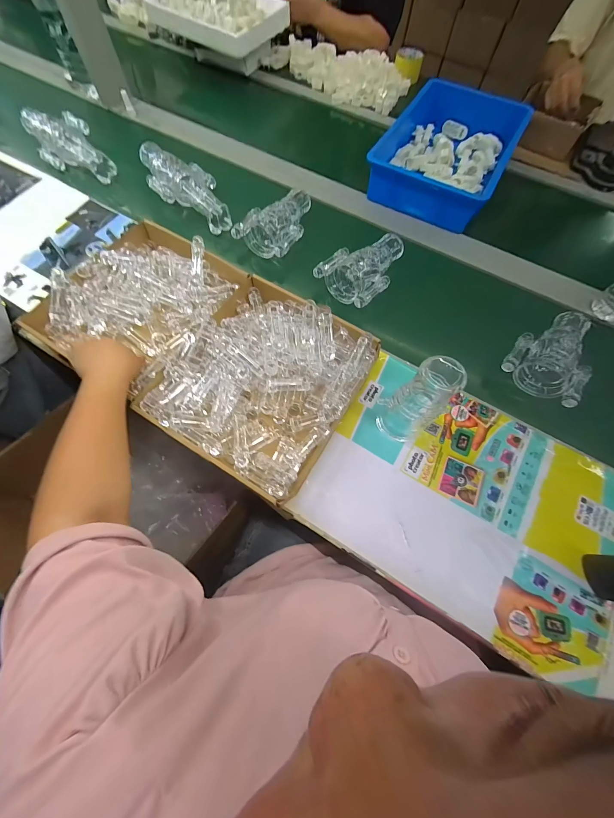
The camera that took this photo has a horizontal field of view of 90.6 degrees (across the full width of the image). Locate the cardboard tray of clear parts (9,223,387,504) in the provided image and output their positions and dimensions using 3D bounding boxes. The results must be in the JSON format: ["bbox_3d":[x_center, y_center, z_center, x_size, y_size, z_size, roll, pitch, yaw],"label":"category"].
[{"bbox_3d":[-0.180,-0.121,0.524,0.550,0.064,0.300,31,71,10],"label":"cardboard tray of clear parts"}]

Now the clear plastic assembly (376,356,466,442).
[{"bbox_3d":[0.154,-0.005,0.434,0.063,0.173,0.058,-26,71,-11],"label":"clear plastic assembly"}]

